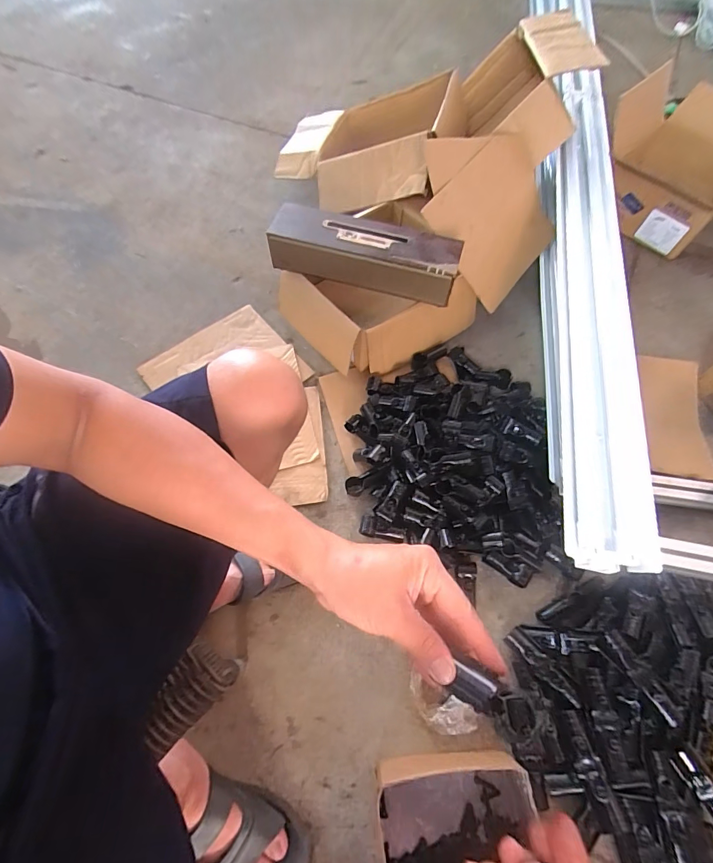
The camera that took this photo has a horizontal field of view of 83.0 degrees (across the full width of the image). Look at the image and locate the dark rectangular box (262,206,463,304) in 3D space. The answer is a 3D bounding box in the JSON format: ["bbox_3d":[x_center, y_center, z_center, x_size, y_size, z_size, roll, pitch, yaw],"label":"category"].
[{"bbox_3d":[0.017,-0.363,0.818,0.378,0.083,0.114,18,64,8],"label":"dark rectangular box"}]

